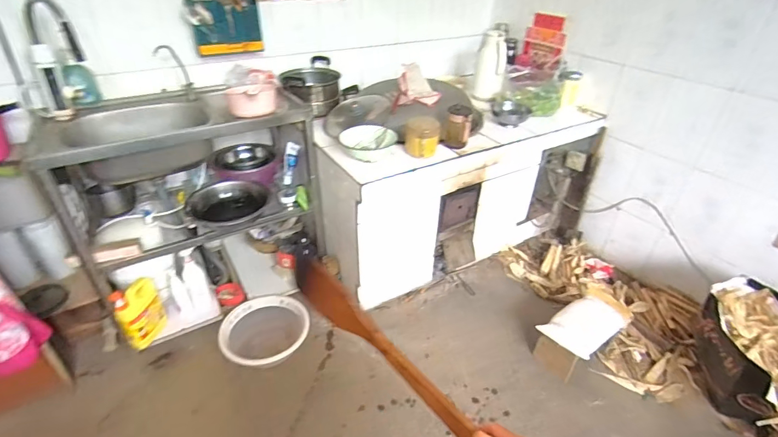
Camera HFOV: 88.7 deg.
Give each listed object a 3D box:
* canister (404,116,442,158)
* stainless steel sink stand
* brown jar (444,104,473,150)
[{"bbox_3d":[0.112,-0.277,1.354,0.118,0.110,0.112,6,34,6],"label":"canister"},{"bbox_3d":[-0.707,-0.009,1.520,0.865,0.833,0.431,-16,38,-24],"label":"stainless steel sink stand"},{"bbox_3d":[0.245,-0.322,1.414,0.086,0.138,0.098,7,34,8],"label":"brown jar"}]

